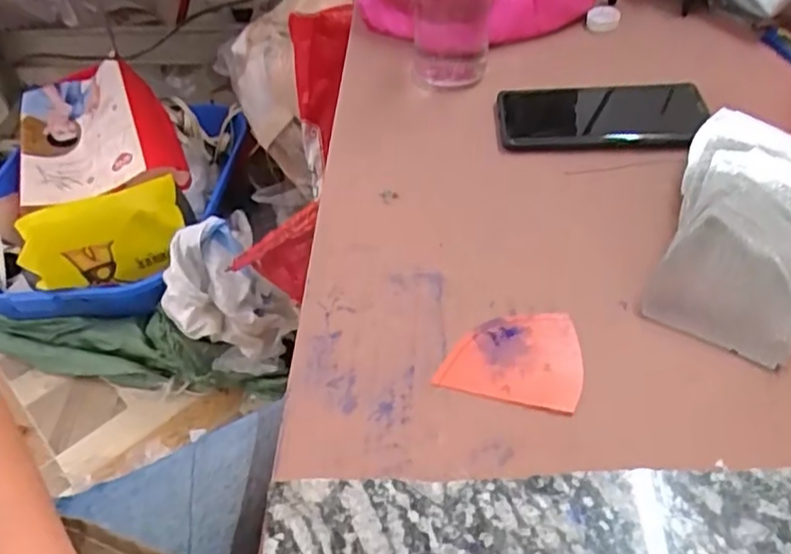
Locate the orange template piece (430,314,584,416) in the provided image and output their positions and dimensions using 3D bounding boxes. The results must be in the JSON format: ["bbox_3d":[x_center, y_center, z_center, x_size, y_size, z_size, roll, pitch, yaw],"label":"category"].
[{"bbox_3d":[0.070,0.046,0.378,0.078,0.007,0.062,11,50,13],"label":"orange template piece"}]

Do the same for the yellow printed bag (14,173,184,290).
[{"bbox_3d":[-0.488,-0.064,1.095,0.260,0.126,0.106,-12,48,-7],"label":"yellow printed bag"}]

